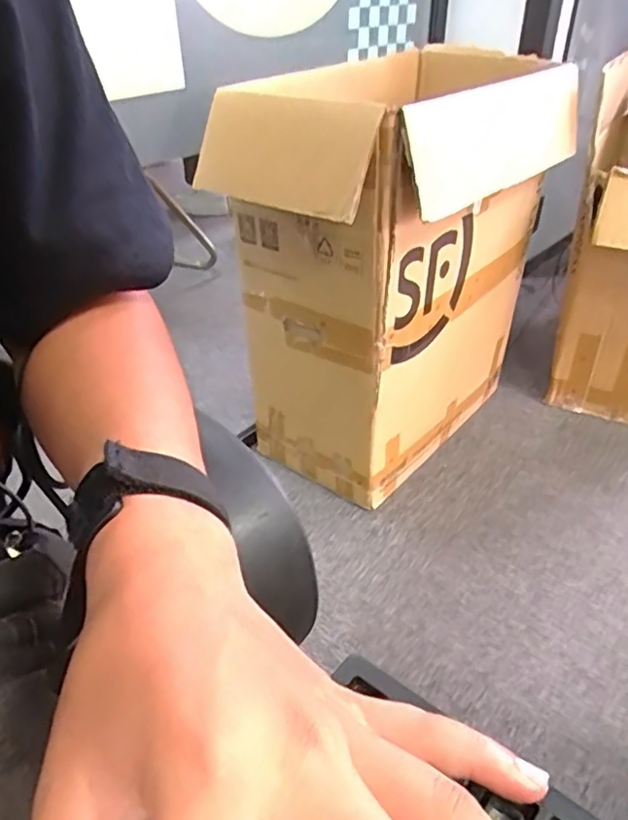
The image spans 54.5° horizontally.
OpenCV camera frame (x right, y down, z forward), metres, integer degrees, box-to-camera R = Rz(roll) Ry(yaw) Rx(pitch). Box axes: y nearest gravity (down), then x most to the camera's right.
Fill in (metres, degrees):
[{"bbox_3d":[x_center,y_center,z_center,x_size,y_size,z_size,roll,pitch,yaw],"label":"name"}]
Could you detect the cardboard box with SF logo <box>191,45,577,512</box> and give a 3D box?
[{"bbox_3d":[0.150,-0.259,1.149,0.356,0.643,0.664,25,43,30],"label":"cardboard box with SF logo"}]

